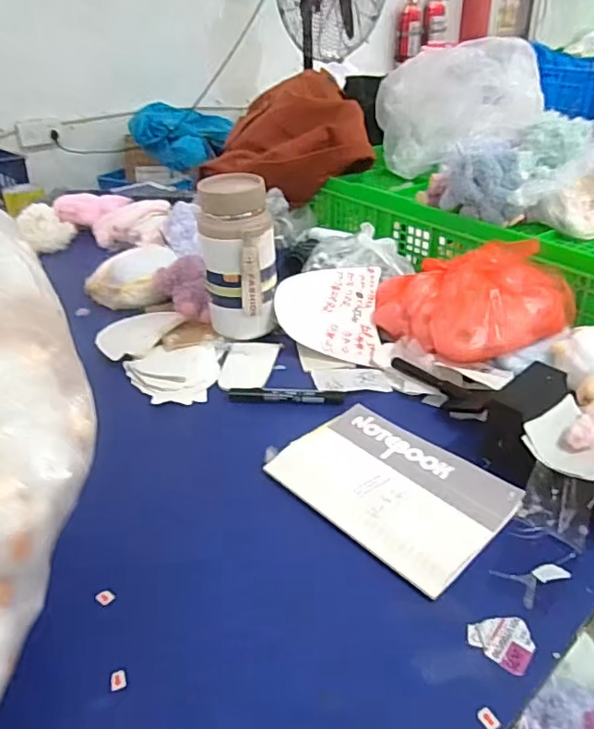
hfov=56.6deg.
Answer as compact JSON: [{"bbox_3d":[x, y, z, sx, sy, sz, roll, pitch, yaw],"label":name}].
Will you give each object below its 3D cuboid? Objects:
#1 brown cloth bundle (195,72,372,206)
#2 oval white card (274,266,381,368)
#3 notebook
[{"bbox_3d":[-0.036,-0.471,1.172,0.329,0.209,0.322,-4,33,-5],"label":"brown cloth bundle"},{"bbox_3d":[0.042,-0.074,0.750,0.140,0.013,0.163,7,61,-4],"label":"oval white card"},{"bbox_3d":[0.086,0.111,0.526,0.143,0.012,0.203,-28,42,-35],"label":"notebook"}]

